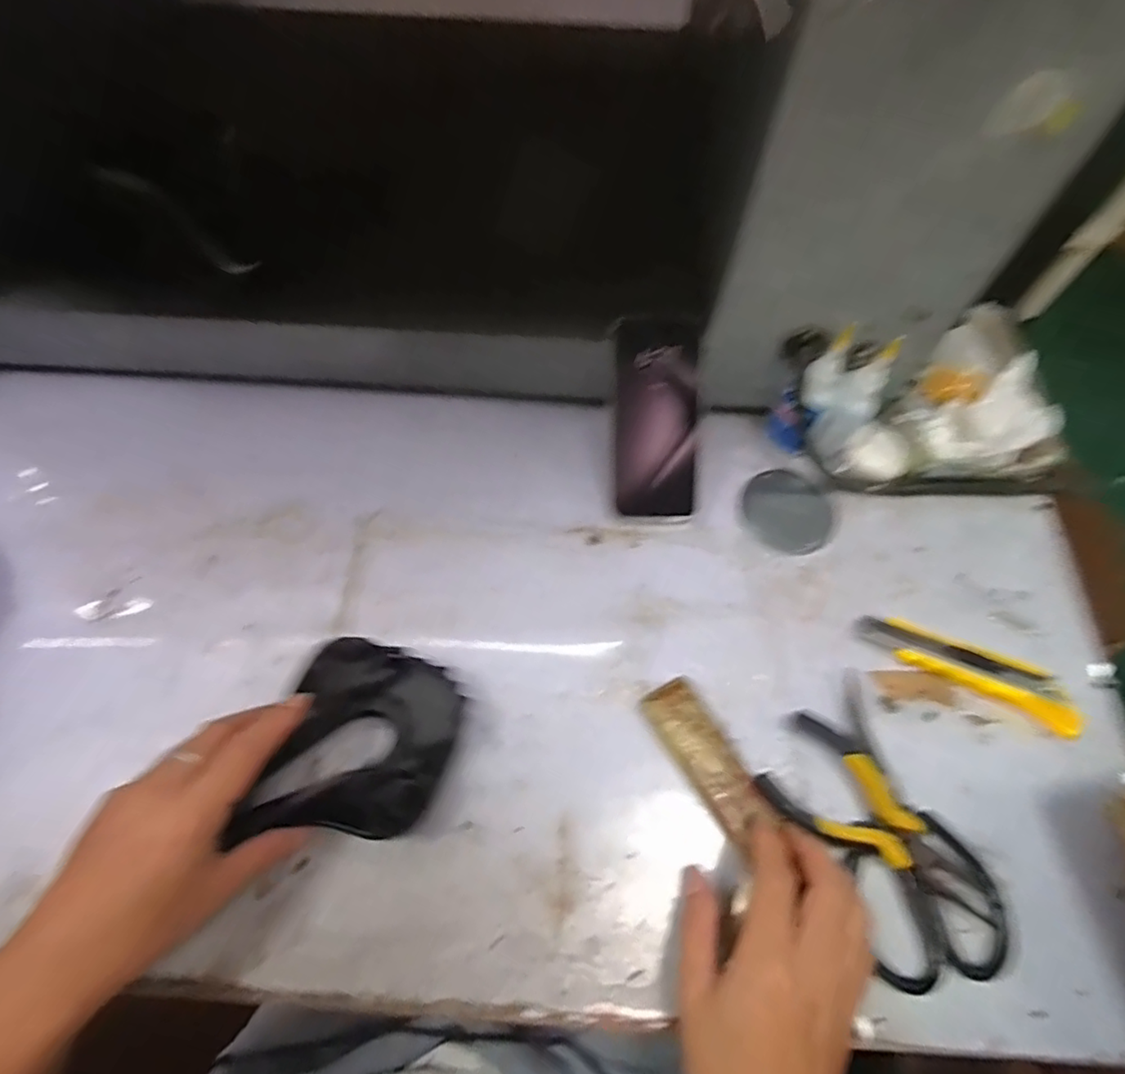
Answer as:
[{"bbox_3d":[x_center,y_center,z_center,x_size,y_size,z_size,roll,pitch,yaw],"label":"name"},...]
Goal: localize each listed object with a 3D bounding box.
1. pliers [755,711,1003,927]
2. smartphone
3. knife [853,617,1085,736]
[{"bbox_3d":[0.215,0.187,0.398,0.161,0.026,0.071,32,67,14],"label":"pliers"},{"bbox_3d":[0.079,-0.093,0.502,0.067,0.011,0.164,-4,106,-3],"label":"smartphone"},{"bbox_3d":[0.306,0.095,0.455,0.158,0.011,0.040,26,66,11],"label":"knife"}]

